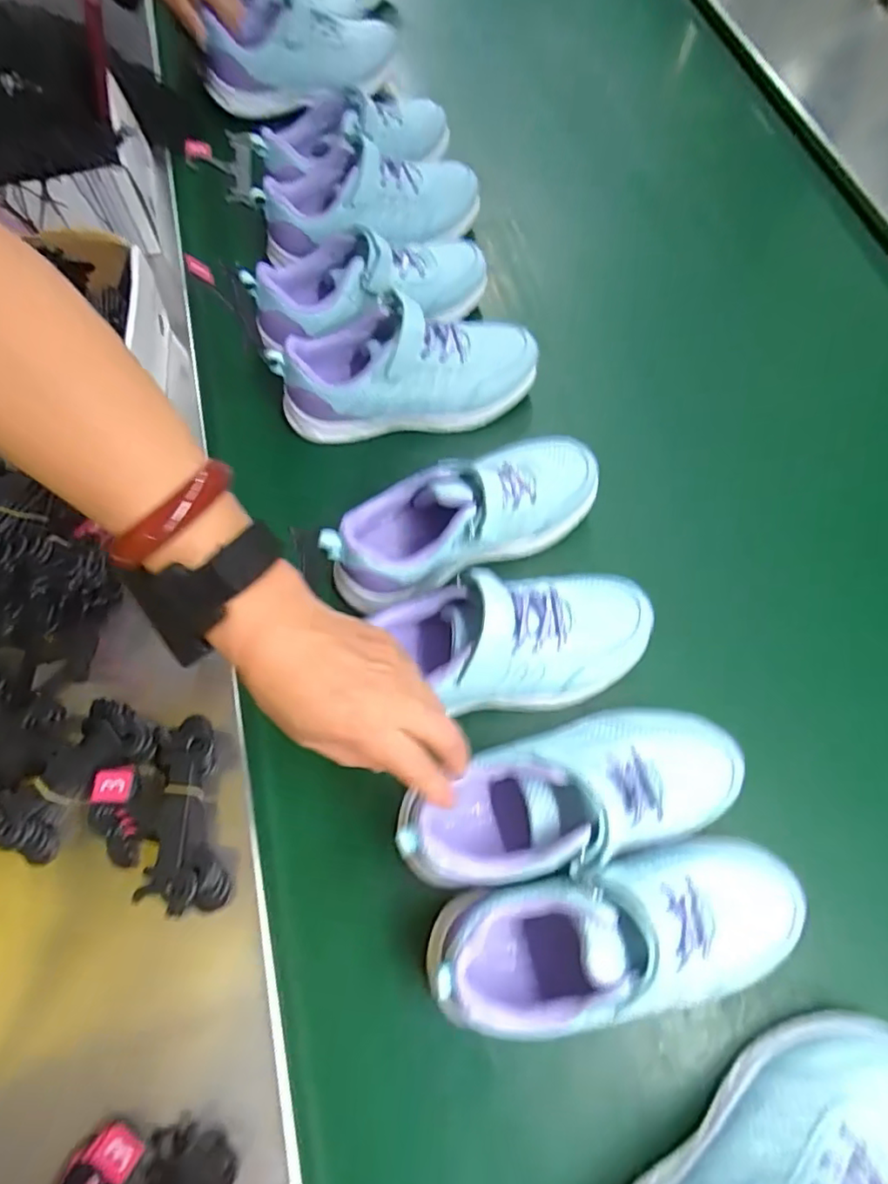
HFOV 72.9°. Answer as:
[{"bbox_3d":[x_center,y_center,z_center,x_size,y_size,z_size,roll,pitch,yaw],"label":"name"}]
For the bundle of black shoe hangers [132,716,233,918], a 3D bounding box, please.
[{"bbox_3d":[-0.165,0.144,0.393,0.046,0.033,0.117,-4,70,-4],"label":"bundle of black shoe hangers"}]

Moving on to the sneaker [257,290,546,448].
[{"bbox_3d":[-0.032,-0.206,0.549,0.238,0.077,0.095,-2,70,-3],"label":"sneaker"}]

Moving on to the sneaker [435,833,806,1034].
[{"bbox_3d":[0.112,0.215,0.365,0.235,0.072,0.095,-8,71,-6],"label":"sneaker"}]

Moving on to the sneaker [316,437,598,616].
[{"bbox_3d":[0.018,-0.064,0.488,0.232,0.078,0.090,-19,72,-9],"label":"sneaker"}]

